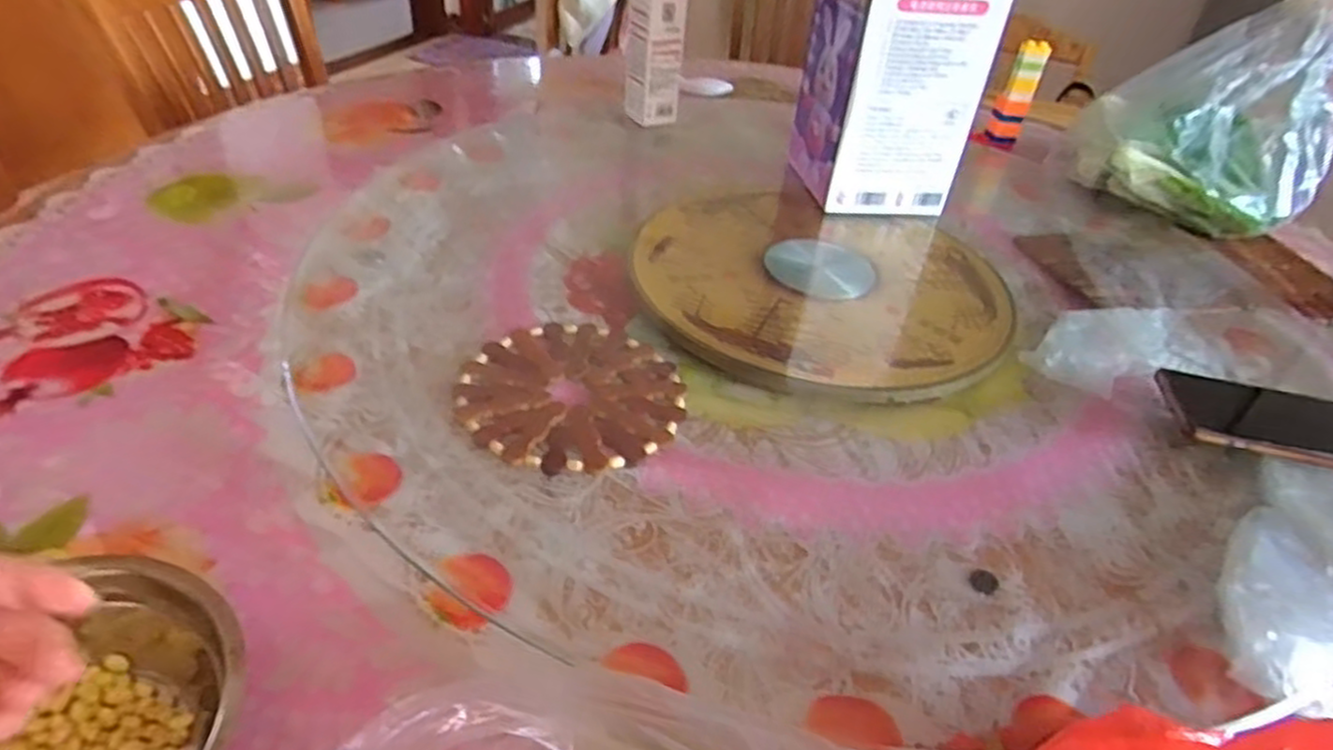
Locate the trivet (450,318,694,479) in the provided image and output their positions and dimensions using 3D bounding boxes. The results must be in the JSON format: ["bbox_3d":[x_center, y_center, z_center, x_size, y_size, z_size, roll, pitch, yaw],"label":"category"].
[{"bbox_3d":[-0.067,0.014,0.536,0.156,0.012,0.153,3,39,-2],"label":"trivet"}]

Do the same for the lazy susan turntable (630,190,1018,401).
[{"bbox_3d":[0.137,-0.087,0.659,0.320,0.017,0.302,6,39,1],"label":"lazy susan turntable"}]

